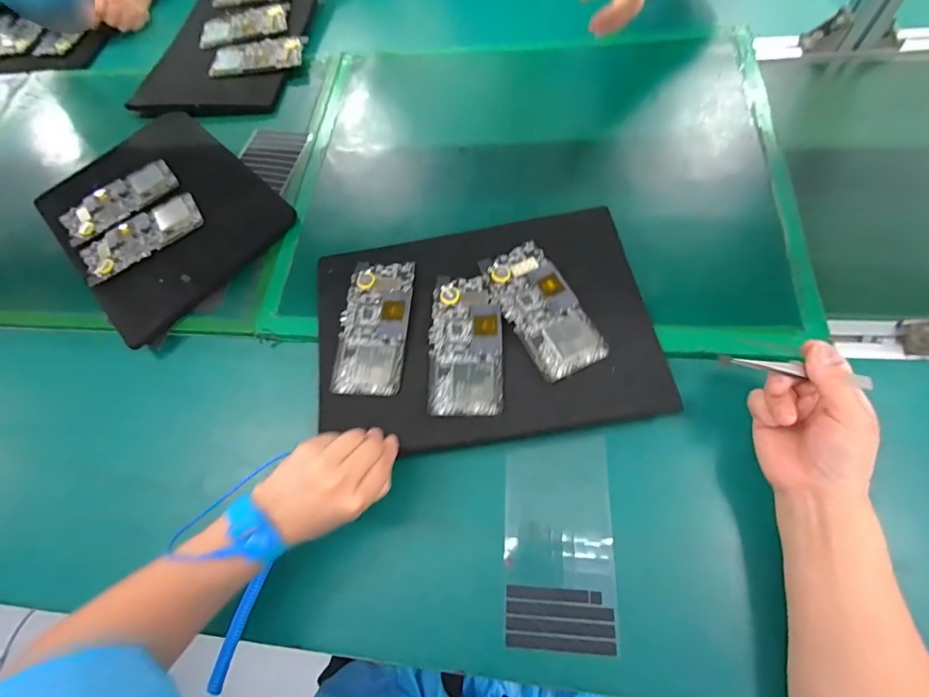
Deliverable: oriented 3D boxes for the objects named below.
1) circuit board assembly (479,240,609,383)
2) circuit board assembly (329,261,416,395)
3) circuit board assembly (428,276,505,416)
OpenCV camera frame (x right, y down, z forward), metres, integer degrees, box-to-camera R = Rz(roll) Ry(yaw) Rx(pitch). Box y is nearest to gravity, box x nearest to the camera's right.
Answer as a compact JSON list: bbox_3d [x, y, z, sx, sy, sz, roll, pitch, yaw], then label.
[{"bbox_3d":[0.080,-0.043,0.448,0.072,0.012,0.154,-27,65,-5],"label":"circuit board assembly"},{"bbox_3d":[-0.097,-0.026,0.464,0.073,0.005,0.154,2,69,7],"label":"circuit board assembly"},{"bbox_3d":[0.002,-0.006,0.442,0.074,0.016,0.151,-3,65,7],"label":"circuit board assembly"}]

